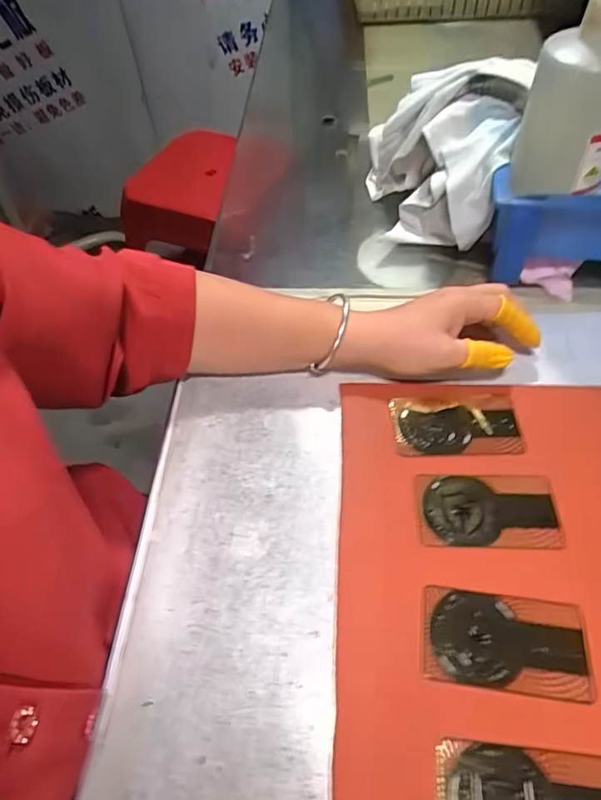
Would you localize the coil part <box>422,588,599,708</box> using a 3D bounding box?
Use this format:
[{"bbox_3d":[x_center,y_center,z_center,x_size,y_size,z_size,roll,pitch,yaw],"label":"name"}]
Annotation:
[{"bbox_3d":[0.110,0.131,0.279,0.084,0.004,0.048,6,54,7],"label":"coil part"}]

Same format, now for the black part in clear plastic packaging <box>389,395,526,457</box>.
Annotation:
[{"bbox_3d":[0.108,0.018,0.361,0.085,0.004,0.049,-1,53,2],"label":"black part in clear plastic packaging"}]

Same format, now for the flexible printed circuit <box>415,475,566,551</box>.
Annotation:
[{"bbox_3d":[0.115,0.069,0.321,0.084,0.004,0.047,1,53,4],"label":"flexible printed circuit"}]

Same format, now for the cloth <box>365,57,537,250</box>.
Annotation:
[{"bbox_3d":[0.126,-0.228,0.480,0.134,0.121,0.172,11,55,11],"label":"cloth"}]

